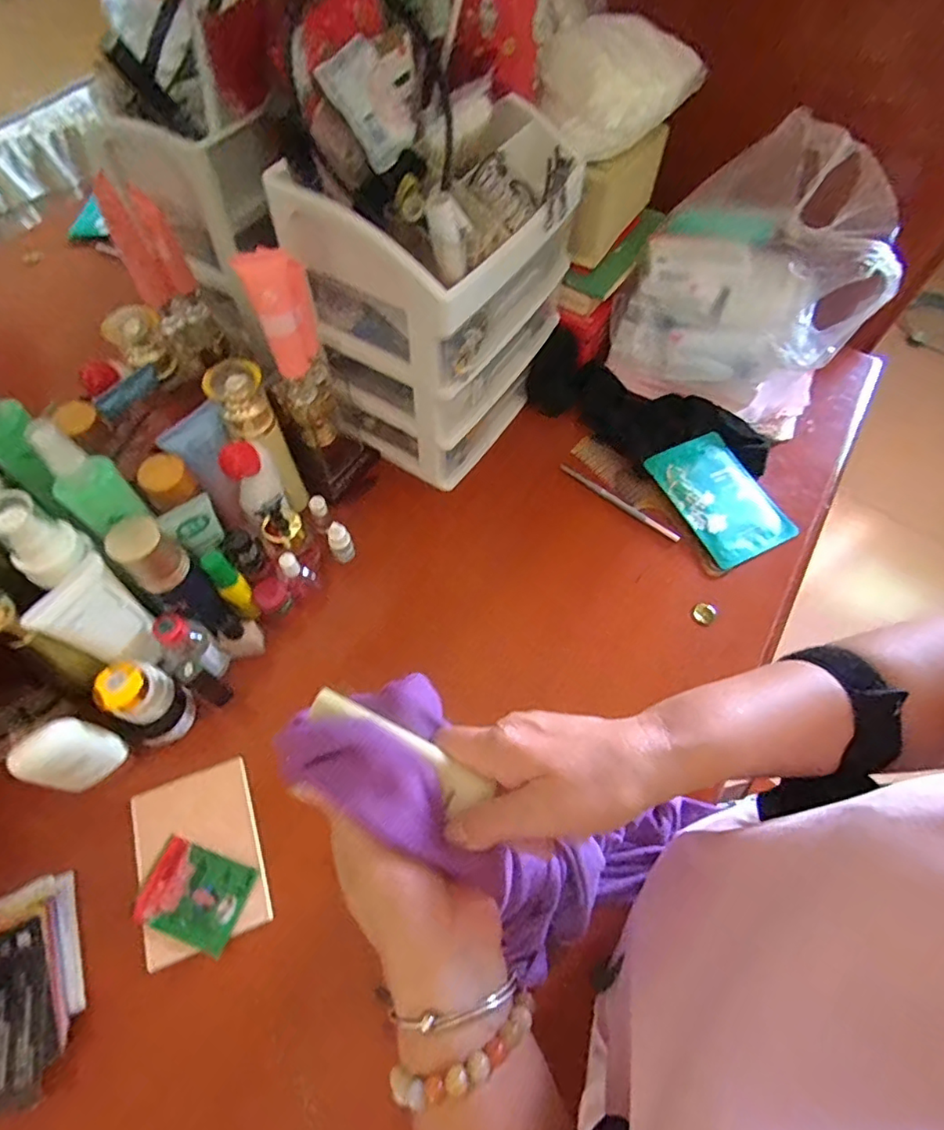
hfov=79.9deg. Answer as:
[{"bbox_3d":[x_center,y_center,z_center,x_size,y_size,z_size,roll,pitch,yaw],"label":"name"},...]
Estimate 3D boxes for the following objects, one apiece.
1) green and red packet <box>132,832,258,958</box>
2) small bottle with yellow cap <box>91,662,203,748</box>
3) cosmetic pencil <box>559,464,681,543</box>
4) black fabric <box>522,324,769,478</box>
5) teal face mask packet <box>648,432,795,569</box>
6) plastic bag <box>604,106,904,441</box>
[{"bbox_3d":[-0.208,0.245,0.421,0.077,0.008,0.057,19,63,8],"label":"green and red packet"},{"bbox_3d":[-0.258,0.109,0.446,0.042,0.094,0.050,25,64,11],"label":"small bottle with yellow cap"},{"bbox_3d":[0.157,-0.068,0.605,0.147,0.005,0.009,35,66,16],"label":"cosmetic pencil"},{"bbox_3d":[0.197,-0.168,0.634,0.282,0.042,0.108,23,63,10],"label":"black fabric"},{"bbox_3d":[0.267,-0.074,0.607,0.106,0.016,0.149,-26,66,-15],"label":"teal face mask packet"},{"bbox_3d":[0.290,-0.300,0.603,0.241,0.225,0.183,19,63,8],"label":"plastic bag"}]

